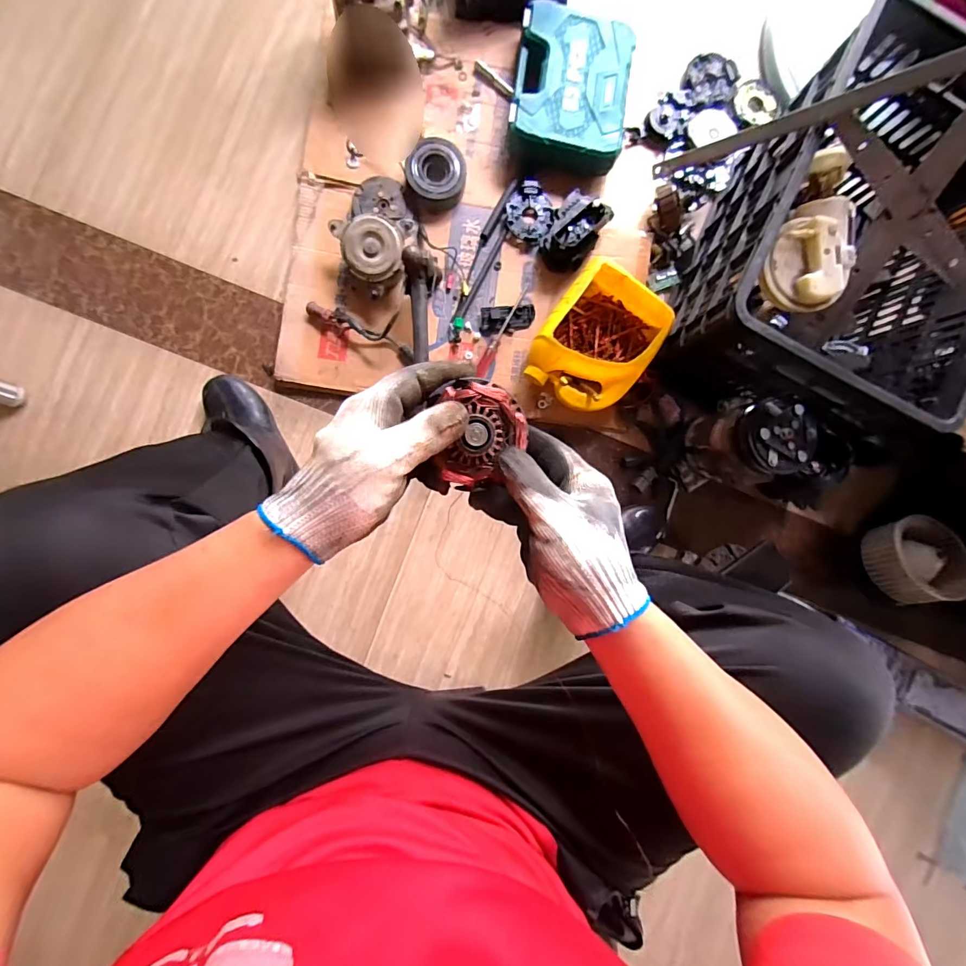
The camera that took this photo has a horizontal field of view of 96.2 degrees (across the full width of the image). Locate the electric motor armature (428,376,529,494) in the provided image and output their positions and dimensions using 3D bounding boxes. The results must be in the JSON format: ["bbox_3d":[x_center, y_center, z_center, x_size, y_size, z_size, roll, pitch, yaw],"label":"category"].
[{"bbox_3d":[-0.002,-0.035,0.297,0.062,0.032,0.072,-2,85,-1],"label":"electric motor armature"}]

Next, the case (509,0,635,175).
[{"bbox_3d":[0.154,-0.683,0.765,0.198,0.073,0.249,8,85,0],"label":"case"}]

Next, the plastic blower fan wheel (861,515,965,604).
[{"bbox_3d":[0.755,0.132,0.757,0.121,0.073,0.144,-25,92,-4],"label":"plastic blower fan wheel"}]

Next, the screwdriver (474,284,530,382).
[{"bbox_3d":[0.032,-0.268,0.773,0.021,0.018,0.181,26,85,1],"label":"screwdriver"}]

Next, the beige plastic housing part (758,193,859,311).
[{"bbox_3d":[0.437,-0.297,0.586,0.106,0.055,0.124,14,100,16],"label":"beige plastic housing part"}]

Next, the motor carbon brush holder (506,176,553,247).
[{"bbox_3d":[0.084,-0.485,0.776,0.082,0.030,0.103,0,85,-1],"label":"motor carbon brush holder"}]

